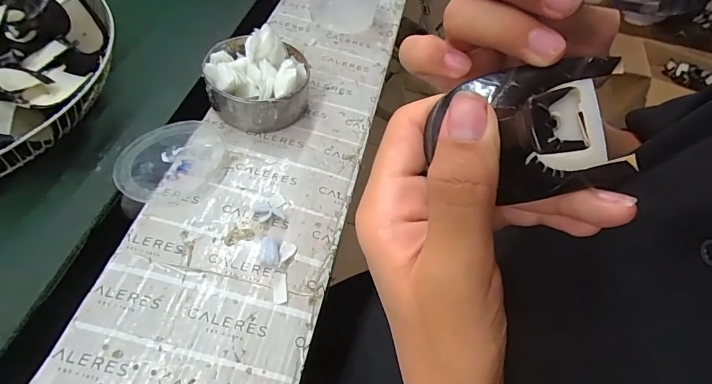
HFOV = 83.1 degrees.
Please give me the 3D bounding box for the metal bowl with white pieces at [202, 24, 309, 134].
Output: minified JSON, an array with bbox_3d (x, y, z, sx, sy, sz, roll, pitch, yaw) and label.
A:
[{"bbox_3d":[-0.116,-0.138,0.476,0.116,0.082,0.118,-2,55,-11],"label":"metal bowl with white pieces"}]

